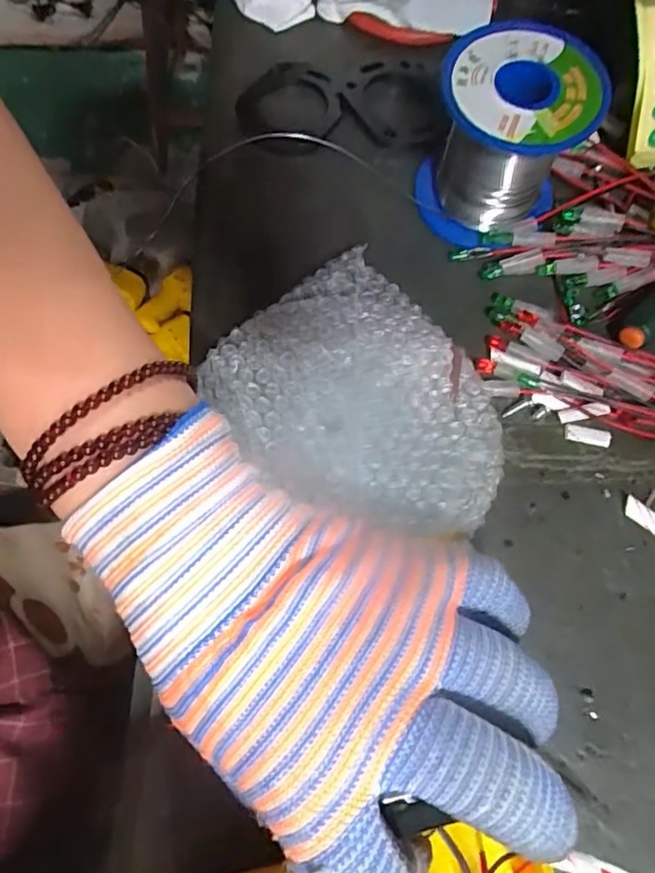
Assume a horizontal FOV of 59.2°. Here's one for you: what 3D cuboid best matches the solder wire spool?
[{"bbox_3d":[0.078,-0.132,0.255,0.062,0.063,0.065,0,71,-1],"label":"solder wire spool"}]

